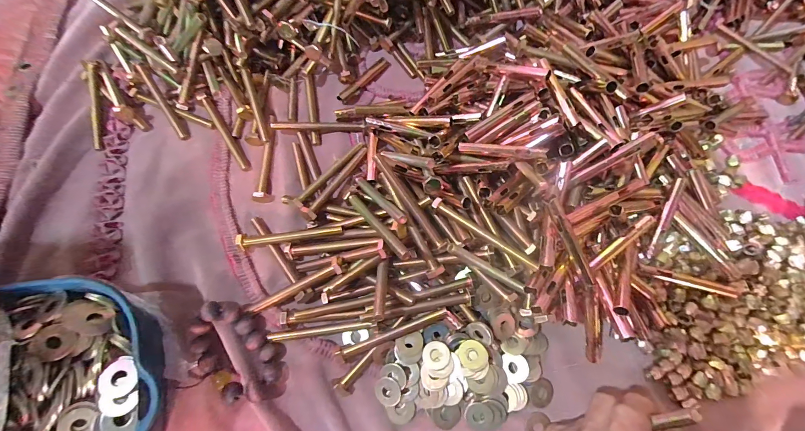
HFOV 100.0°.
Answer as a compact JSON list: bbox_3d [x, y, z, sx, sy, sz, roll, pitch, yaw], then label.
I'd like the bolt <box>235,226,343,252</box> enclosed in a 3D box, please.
[{"bbox_3d":[-0.110,0.020,0.331,0.102,0.017,0.014,-8,73,-5],"label":"bolt"}]

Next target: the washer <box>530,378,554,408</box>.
[{"bbox_3d":[0.127,0.162,0.308,0.023,0.004,0.023,1,72,-3],"label":"washer"}]

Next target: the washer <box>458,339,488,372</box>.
[{"bbox_3d":[0.064,0.126,0.305,0.025,0.004,0.025,12,72,1],"label":"washer"}]

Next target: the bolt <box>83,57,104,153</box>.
[{"bbox_3d":[-0.347,-0.128,0.380,0.012,0.016,0.109,-11,74,-5],"label":"bolt"}]

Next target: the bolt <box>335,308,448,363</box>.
[{"bbox_3d":[-0.008,0.107,0.304,0.103,0.015,0.010,-19,74,-9],"label":"bolt"}]

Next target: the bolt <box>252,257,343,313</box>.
[{"bbox_3d":[-0.095,0.066,0.311,0.095,0.017,0.013,-28,76,7],"label":"bolt"}]

